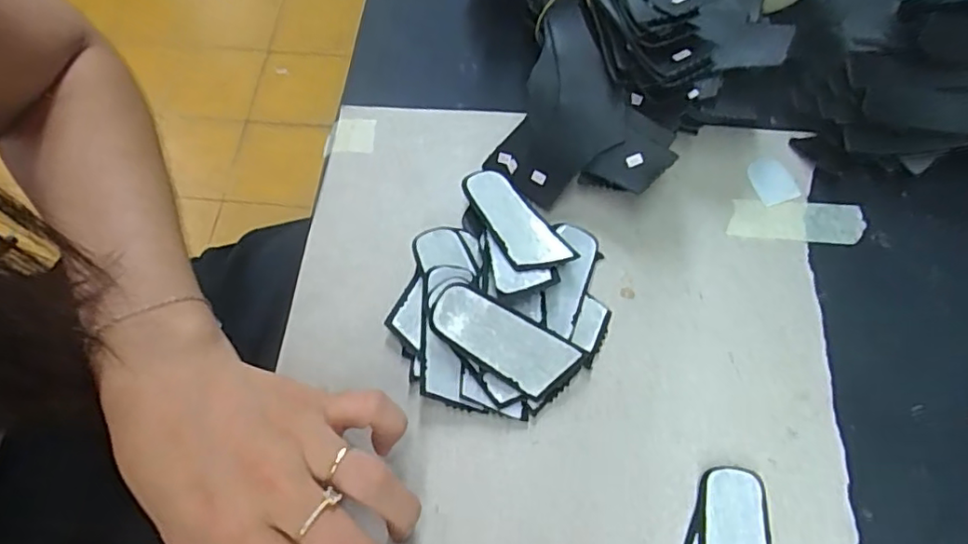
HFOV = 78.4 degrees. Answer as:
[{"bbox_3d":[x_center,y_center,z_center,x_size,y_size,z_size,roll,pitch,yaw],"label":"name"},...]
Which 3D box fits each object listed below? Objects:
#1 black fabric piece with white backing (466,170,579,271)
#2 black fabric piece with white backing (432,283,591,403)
[{"bbox_3d":[0.017,-0.029,0.314,0.034,0.004,0.071,-18,57,-24],"label":"black fabric piece with white backing"},{"bbox_3d":[0.009,0.033,0.280,0.070,0.004,0.031,33,89,-4],"label":"black fabric piece with white backing"}]

